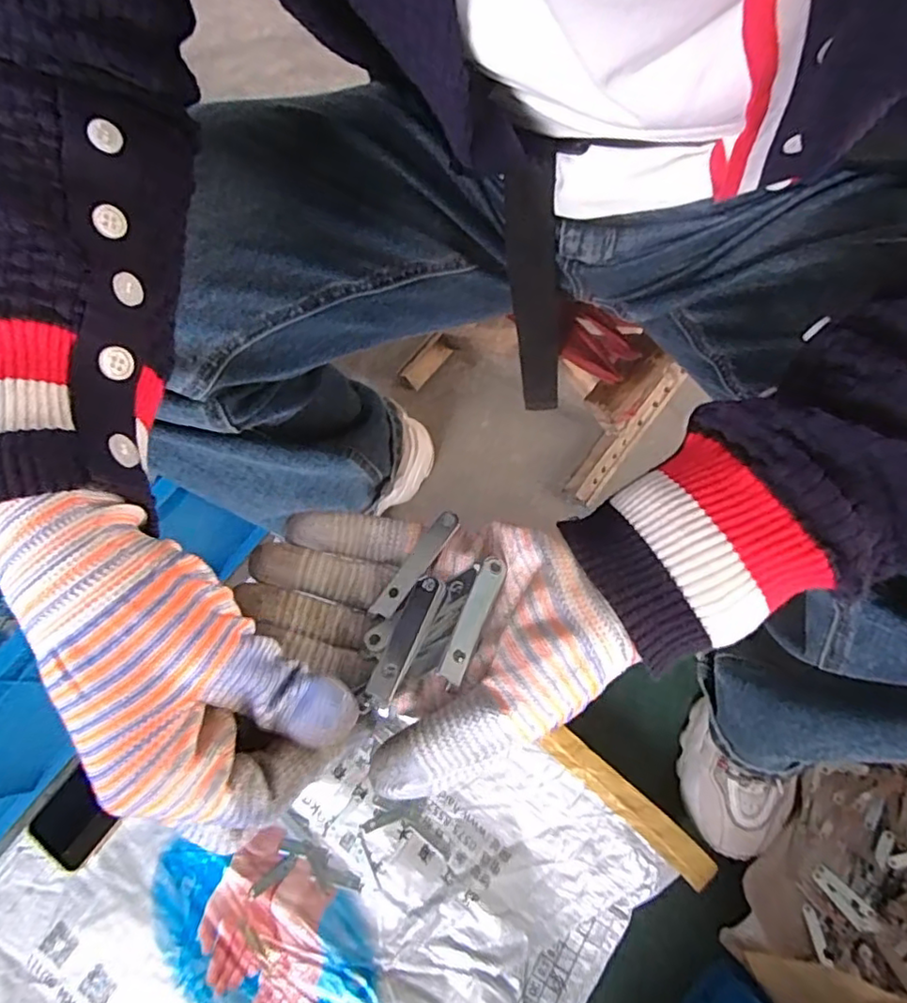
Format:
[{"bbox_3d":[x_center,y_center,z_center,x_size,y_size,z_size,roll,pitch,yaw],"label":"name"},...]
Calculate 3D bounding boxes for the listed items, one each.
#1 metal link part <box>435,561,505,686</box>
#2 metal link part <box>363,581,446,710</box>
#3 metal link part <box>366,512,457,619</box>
[{"bbox_3d":[0.007,0.044,0.229,0.008,0.004,0.044,21,70,9],"label":"metal link part"},{"bbox_3d":[-0.017,0.049,0.220,0.011,0.005,0.050,21,55,9],"label":"metal link part"},{"bbox_3d":[-0.014,0.025,0.242,0.009,0.004,0.049,31,72,12],"label":"metal link part"}]

